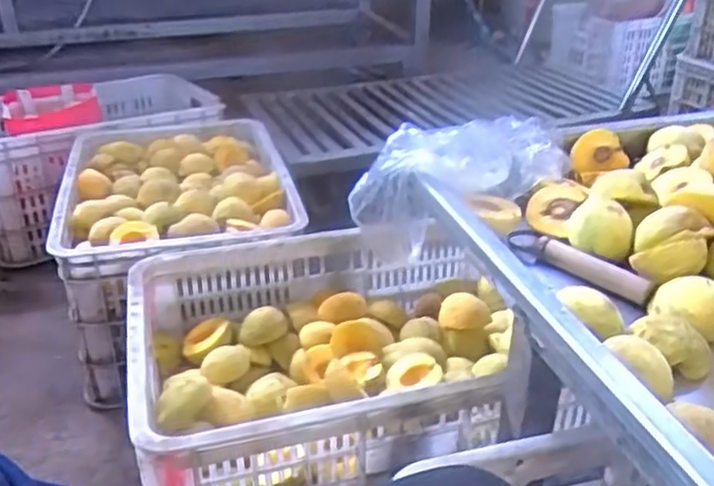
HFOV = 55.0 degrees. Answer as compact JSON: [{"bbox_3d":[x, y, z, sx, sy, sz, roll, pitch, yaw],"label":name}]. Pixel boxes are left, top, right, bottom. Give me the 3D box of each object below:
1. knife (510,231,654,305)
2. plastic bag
[{"bbox_3d":[0.200,0.018,0.630,0.028,0.024,0.150,-19,33,-30],"label":"knife"},{"bbox_3d":[0.109,-0.084,0.747,0.246,0.096,0.118,-14,28,2],"label":"plastic bag"}]

